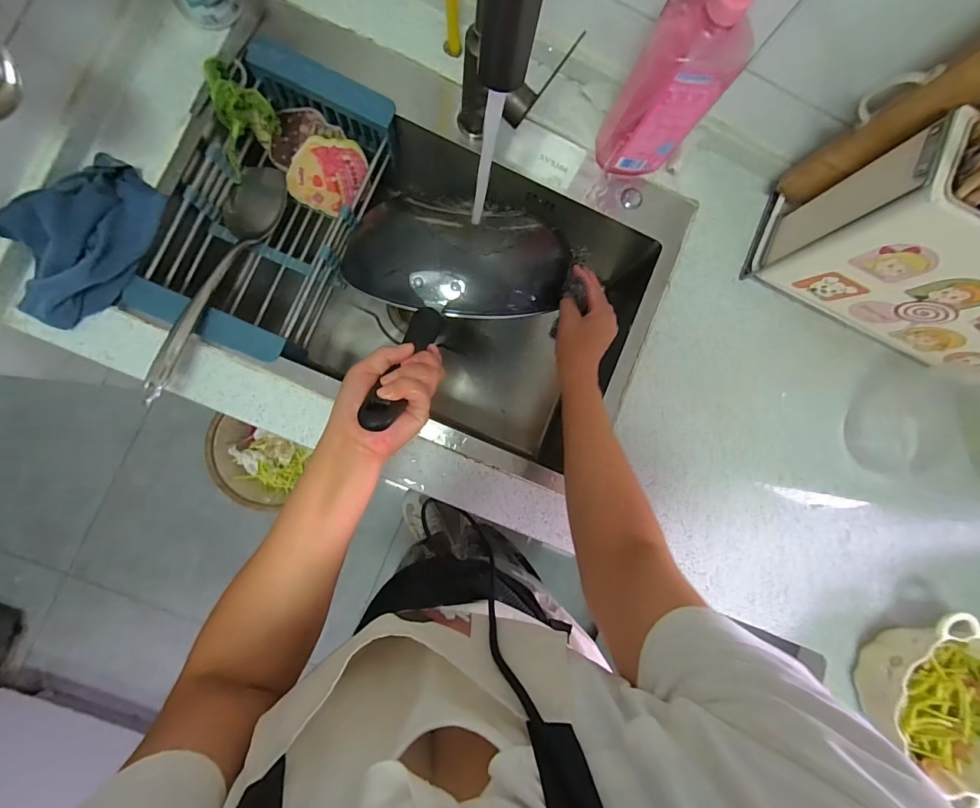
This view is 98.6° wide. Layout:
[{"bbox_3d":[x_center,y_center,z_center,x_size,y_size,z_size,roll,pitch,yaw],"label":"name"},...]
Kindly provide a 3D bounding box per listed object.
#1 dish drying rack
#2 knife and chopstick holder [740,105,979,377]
[{"bbox_3d":[-0.287,-0.268,0.570,0.213,0.105,0.402,20,85,-5],"label":"dish drying rack"},{"bbox_3d":[0.535,-0.149,0.493,0.347,0.241,0.126,22,85,-5],"label":"knife and chopstick holder"}]

